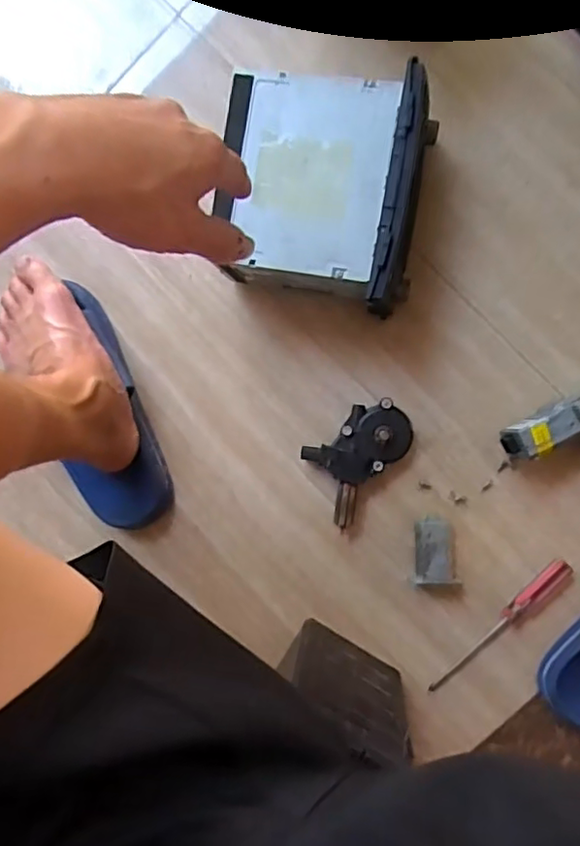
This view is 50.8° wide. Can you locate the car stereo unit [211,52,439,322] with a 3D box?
[{"bbox_3d":[0.033,-0.219,0.591,0.188,0.117,0.201,10,93,5],"label":"car stereo unit"}]

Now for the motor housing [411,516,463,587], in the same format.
[{"bbox_3d":[0.158,0.137,0.648,0.049,0.030,0.077,2,92,5],"label":"motor housing"}]

